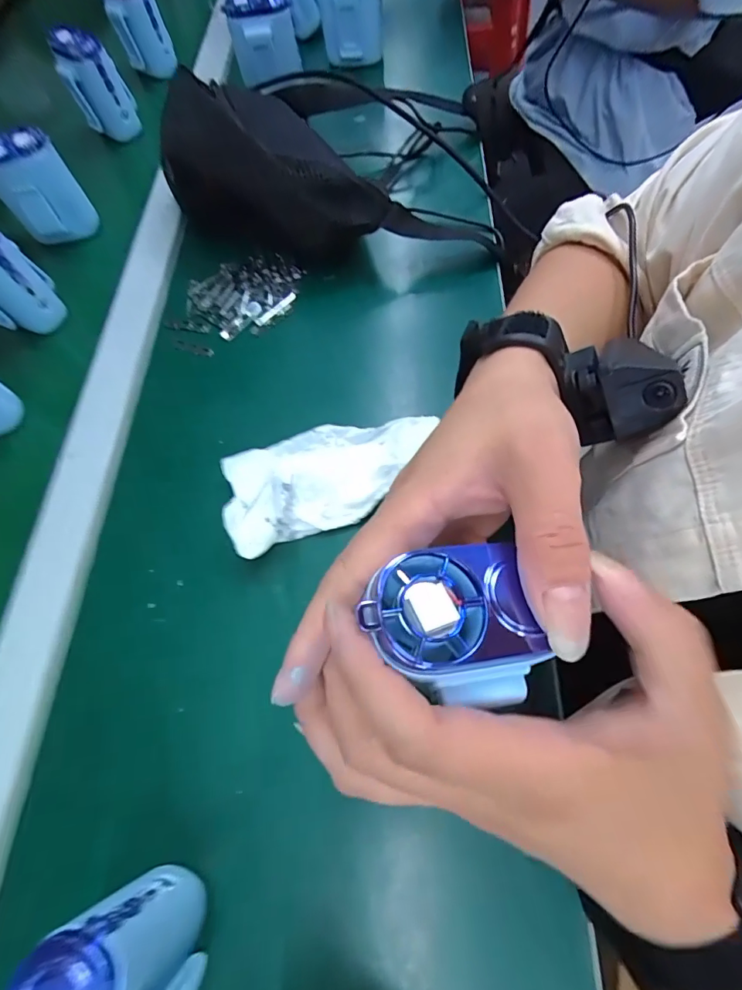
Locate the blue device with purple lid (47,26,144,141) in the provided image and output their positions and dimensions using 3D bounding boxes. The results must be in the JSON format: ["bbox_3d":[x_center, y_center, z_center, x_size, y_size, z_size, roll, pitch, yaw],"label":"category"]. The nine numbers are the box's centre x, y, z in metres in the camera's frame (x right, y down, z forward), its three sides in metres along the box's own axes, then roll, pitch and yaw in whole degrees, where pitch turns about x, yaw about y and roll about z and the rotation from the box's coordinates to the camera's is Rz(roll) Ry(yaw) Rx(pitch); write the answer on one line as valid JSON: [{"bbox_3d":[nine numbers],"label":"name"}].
[{"bbox_3d":[-0.305,-0.458,0.506,0.062,0.084,0.060,-28,67,-9],"label":"blue device with purple lid"}]

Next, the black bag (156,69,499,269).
[{"bbox_3d":[-0.041,-0.304,0.411,0.284,0.082,0.209,-3,67,0],"label":"black bag"}]

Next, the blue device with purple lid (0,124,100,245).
[{"bbox_3d":[-0.311,-0.286,0.422,0.063,0.085,0.036,-43,70,-15],"label":"blue device with purple lid"}]

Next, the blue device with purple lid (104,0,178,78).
[{"bbox_3d":[-0.285,-0.579,0.556,0.058,0.089,0.066,-23,66,-7],"label":"blue device with purple lid"}]

